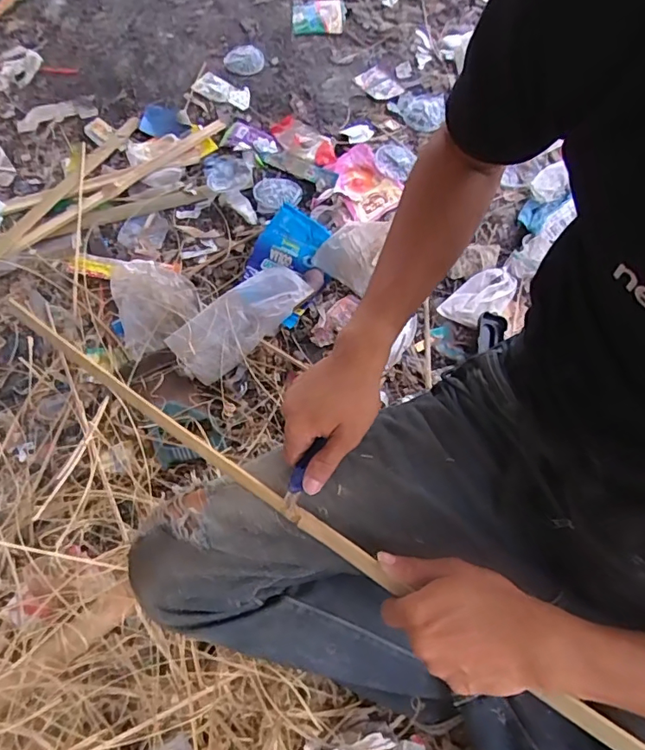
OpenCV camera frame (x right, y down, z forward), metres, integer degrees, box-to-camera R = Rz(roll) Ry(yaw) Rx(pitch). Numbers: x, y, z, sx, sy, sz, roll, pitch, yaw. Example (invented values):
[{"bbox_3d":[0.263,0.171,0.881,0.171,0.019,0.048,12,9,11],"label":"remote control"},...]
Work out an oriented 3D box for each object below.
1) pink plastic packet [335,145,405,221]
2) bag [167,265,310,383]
[{"bbox_3d":[0.083,-0.382,0.983,0.113,0.013,0.159,-33,74,-13],"label":"pink plastic packet"},{"bbox_3d":[-0.139,-0.097,0.844,0.242,0.052,0.107,-39,74,-14],"label":"bag"}]

